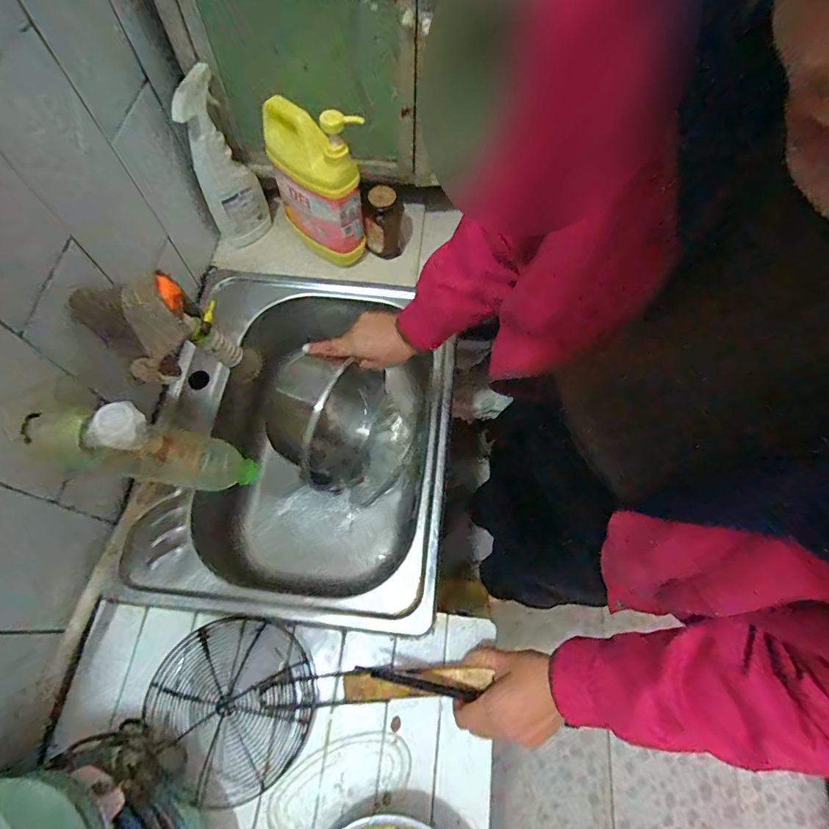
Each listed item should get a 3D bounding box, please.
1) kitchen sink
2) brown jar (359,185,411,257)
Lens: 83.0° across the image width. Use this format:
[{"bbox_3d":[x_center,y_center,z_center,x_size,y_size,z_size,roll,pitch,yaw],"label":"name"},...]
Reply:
[{"bbox_3d":[-0.152,0.041,0.734,0.395,0.174,0.513,4,66,2],"label":"kitchen sink"},{"bbox_3d":[-0.043,-0.317,0.762,0.077,0.123,0.064,-4,66,-1],"label":"brown jar"}]

